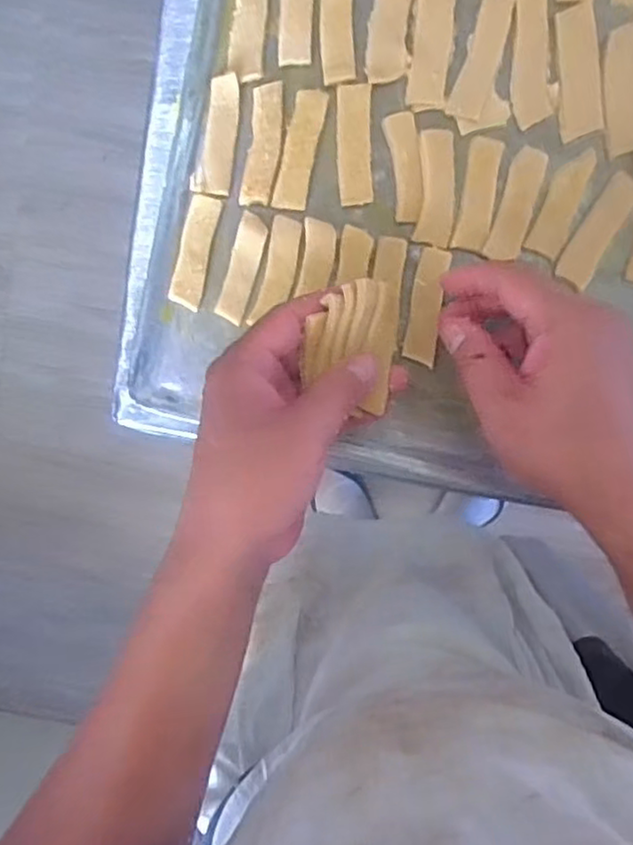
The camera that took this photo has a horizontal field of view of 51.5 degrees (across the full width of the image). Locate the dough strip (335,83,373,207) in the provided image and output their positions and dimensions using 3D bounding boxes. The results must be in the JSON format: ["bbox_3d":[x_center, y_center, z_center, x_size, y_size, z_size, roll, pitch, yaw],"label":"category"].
[{"bbox_3d":[0.020,-0.145,0.342,0.018,0.004,0.059,-2,96,2],"label":"dough strip"}]

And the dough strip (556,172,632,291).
[{"bbox_3d":[0.150,-0.103,0.347,0.020,0.004,0.058,29,96,-1],"label":"dough strip"}]

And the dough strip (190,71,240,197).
[{"bbox_3d":[-0.053,-0.150,0.344,0.019,0.006,0.059,8,96,1],"label":"dough strip"}]

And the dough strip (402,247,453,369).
[{"bbox_3d":[0.059,-0.062,0.352,0.017,0.005,0.060,10,96,1],"label":"dough strip"}]

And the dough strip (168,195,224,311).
[{"bbox_3d":[-0.065,-0.091,0.352,0.017,0.004,0.058,14,96,0],"label":"dough strip"}]

